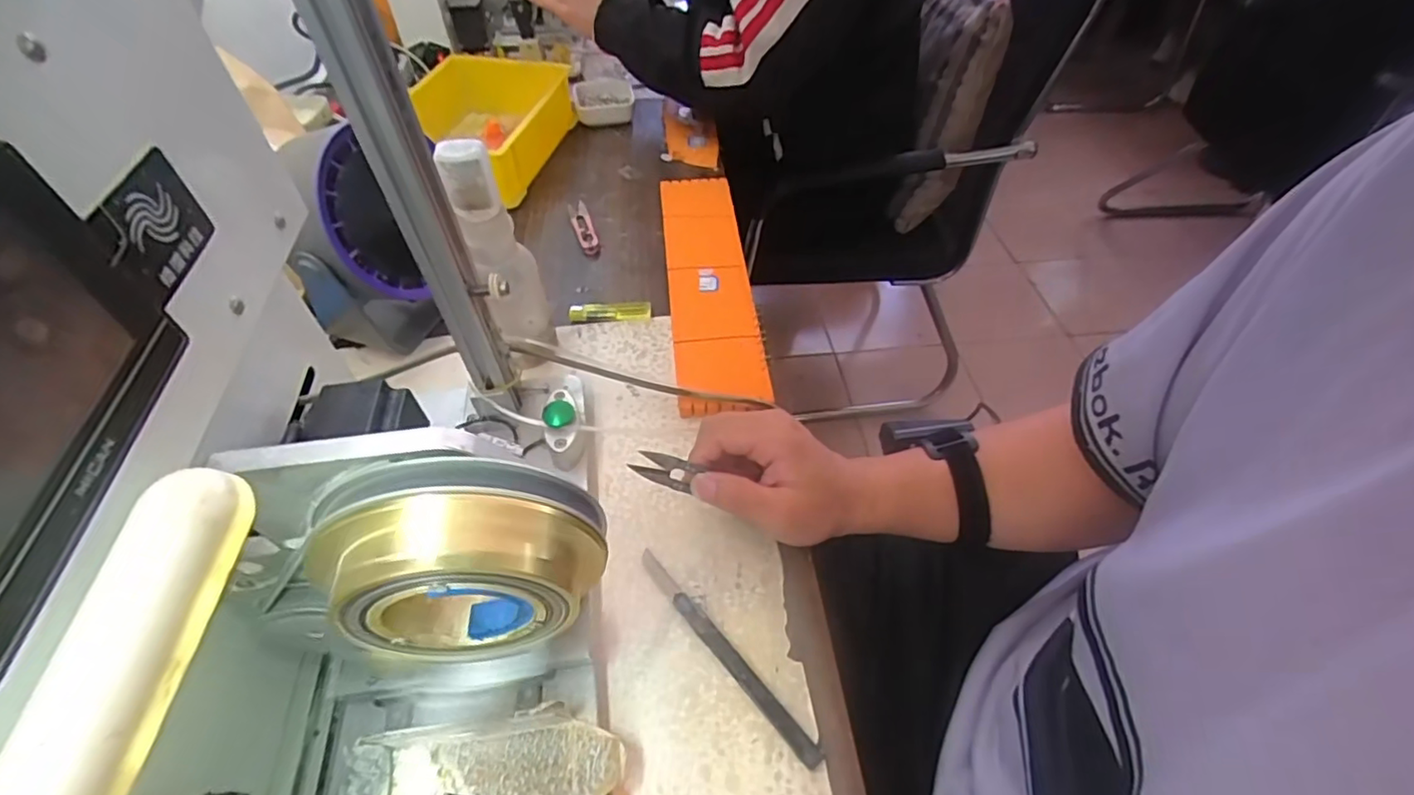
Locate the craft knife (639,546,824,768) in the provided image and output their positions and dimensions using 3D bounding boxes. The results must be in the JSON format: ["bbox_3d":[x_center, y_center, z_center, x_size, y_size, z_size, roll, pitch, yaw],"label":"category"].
[{"bbox_3d":[0.009,0.160,0.383,0.014,0.008,0.164,-34,59,-25],"label":"craft knife"}]

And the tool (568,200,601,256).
[{"bbox_3d":[-0.139,-0.191,0.670,0.021,0.008,0.095,-15,53,-13],"label":"tool"}]

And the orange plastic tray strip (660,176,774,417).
[{"bbox_3d":[0.002,-0.118,0.600,0.079,0.034,0.331,-4,51,-4],"label":"orange plastic tray strip"}]

